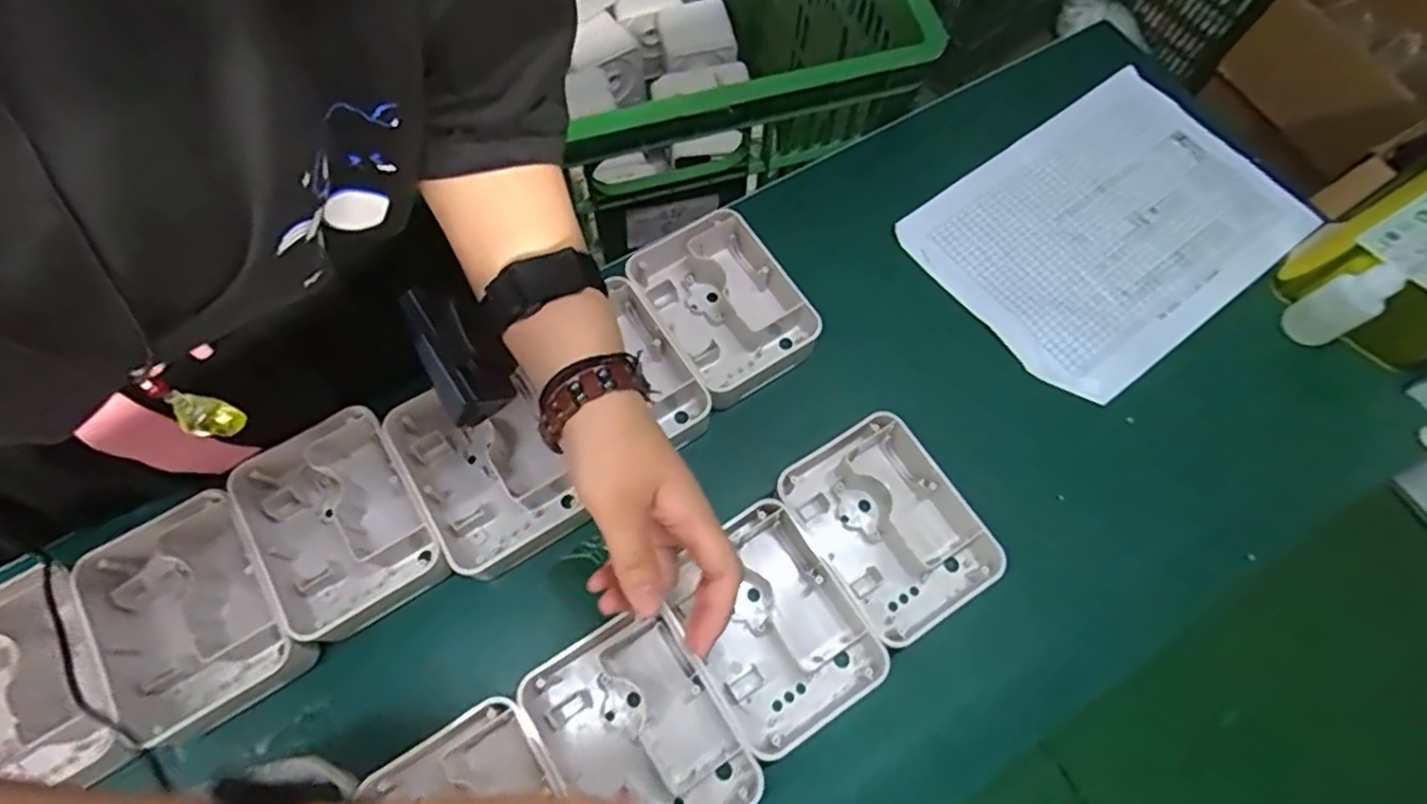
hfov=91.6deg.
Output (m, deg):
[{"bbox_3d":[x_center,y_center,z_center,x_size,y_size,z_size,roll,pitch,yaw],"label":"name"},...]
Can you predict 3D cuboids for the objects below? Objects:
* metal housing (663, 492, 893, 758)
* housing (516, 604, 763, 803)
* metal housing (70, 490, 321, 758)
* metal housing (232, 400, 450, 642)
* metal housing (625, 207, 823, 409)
[{"bbox_3d":[0.035,0.140,0.431,0.099,0.037,0.126,-33,71,-11],"label":"metal housing"},{"bbox_3d":[-0.044,0.200,0.410,0.106,0.034,0.133,-32,71,-11],"label":"housing"},{"bbox_3d":[-0.324,0.133,0.432,0.100,0.036,0.133,-30,73,-12],"label":"metal housing"},{"bbox_3d":[-0.245,0.080,0.456,0.100,0.037,0.129,-30,73,-12],"label":"metal housing"},{"bbox_3d":[0.008,-0.072,0.521,0.103,0.046,0.132,-29,71,-10],"label":"metal housing"}]

